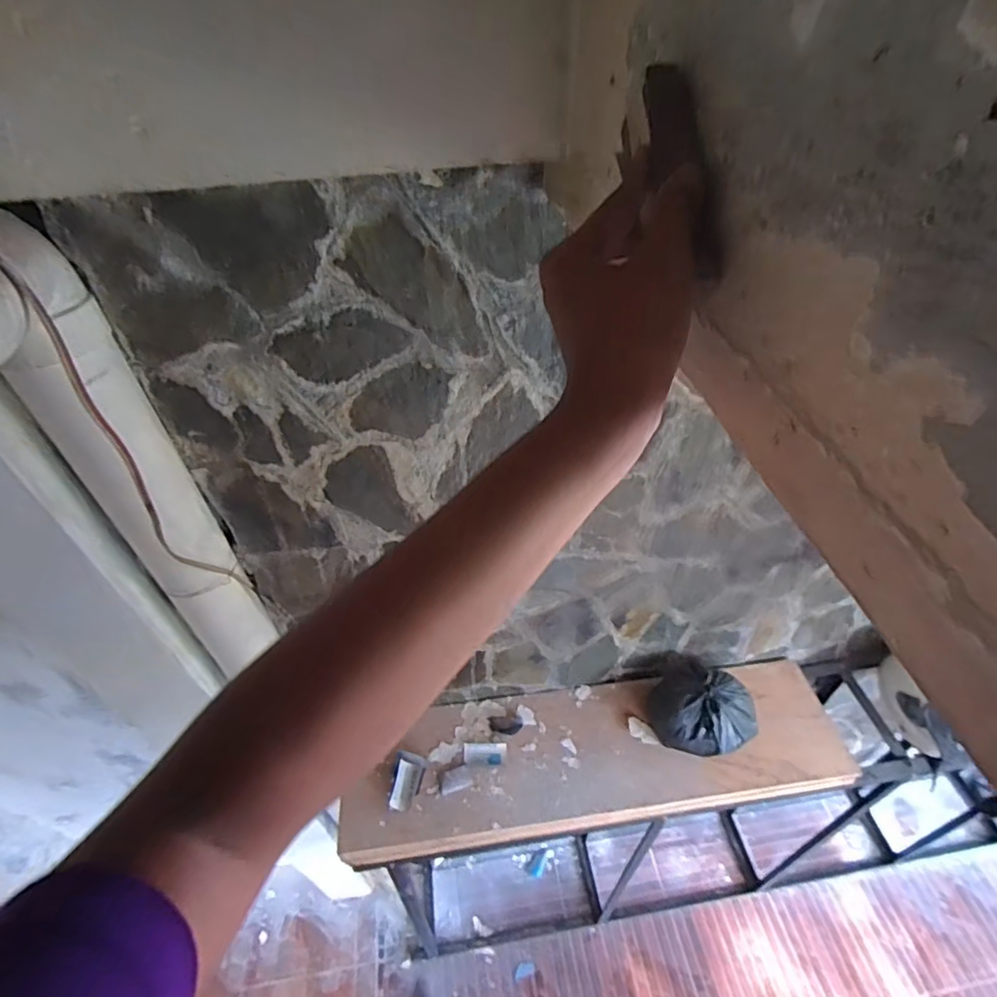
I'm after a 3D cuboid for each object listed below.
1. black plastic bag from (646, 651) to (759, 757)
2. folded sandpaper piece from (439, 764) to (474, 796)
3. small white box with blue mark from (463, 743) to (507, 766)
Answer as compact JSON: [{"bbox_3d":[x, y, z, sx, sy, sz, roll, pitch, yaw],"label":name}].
[{"bbox_3d":[0.474,0.491,1.302,0.211,0.132,0.240,-34,53,-29],"label":"black plastic bag"},{"bbox_3d":[-0.098,0.637,1.242,0.072,0.011,0.048,-16,46,-14],"label":"folded sandpaper piece"},{"bbox_3d":[-0.032,0.601,1.292,0.100,0.009,0.050,4,46,0],"label":"small white box with blue mark"}]

